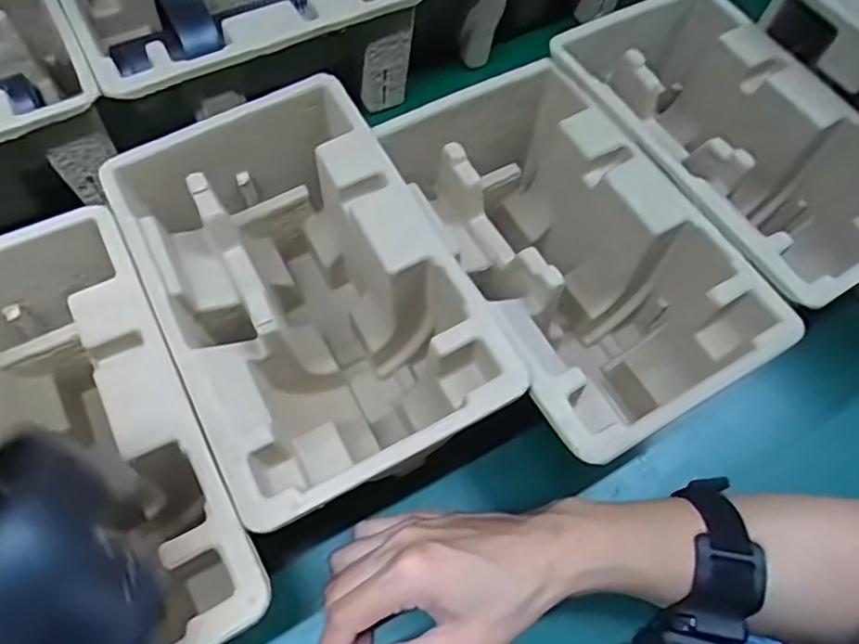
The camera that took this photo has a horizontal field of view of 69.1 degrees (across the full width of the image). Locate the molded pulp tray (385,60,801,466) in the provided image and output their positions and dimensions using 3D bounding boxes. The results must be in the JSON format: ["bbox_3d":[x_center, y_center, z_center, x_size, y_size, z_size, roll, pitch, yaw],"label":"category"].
[{"bbox_3d":[0.072,-0.028,0.380,0.145,0.112,0.219,-28,69,-13],"label":"molded pulp tray"}]

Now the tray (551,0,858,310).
[{"bbox_3d":[0.194,-0.105,0.409,0.149,0.097,0.220,-31,70,-14],"label":"tray"}]

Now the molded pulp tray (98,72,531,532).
[{"bbox_3d":[-0.070,-0.009,0.363,0.142,0.112,0.228,-27,69,-12],"label":"molded pulp tray"}]

